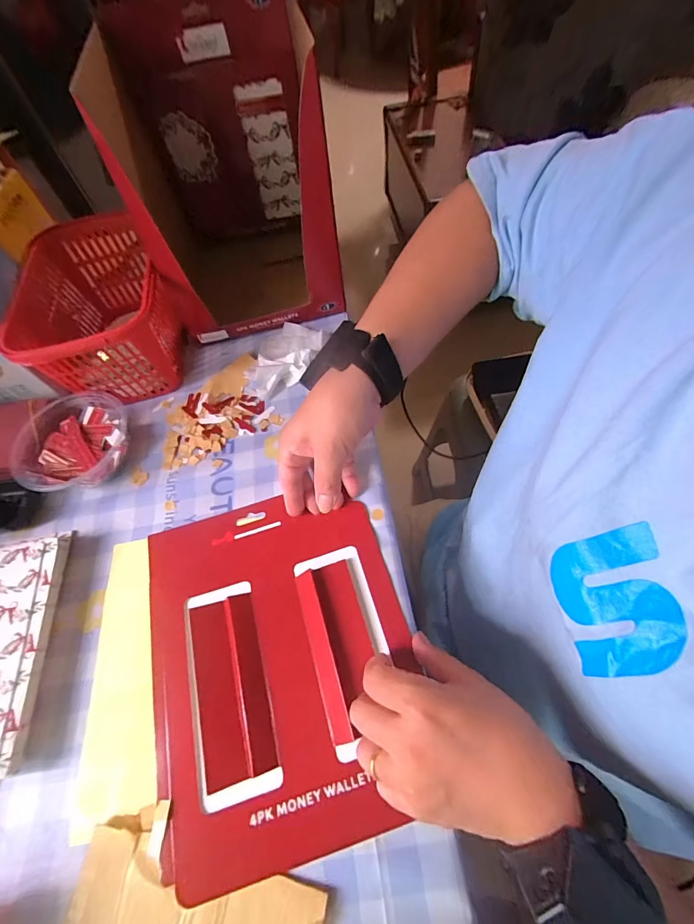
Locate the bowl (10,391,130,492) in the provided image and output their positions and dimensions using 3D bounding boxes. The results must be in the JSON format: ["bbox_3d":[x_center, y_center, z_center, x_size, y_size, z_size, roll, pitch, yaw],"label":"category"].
[{"bbox_3d":[-0.285,-0.016,0.399,0.110,0.039,0.104,-3,60,5],"label":"bowl"}]

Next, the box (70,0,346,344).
[{"bbox_3d":[-0.147,-0.324,0.450,0.216,0.247,0.256,-16,60,-3],"label":"box"}]

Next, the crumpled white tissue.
[{"bbox_3d":[-0.077,-0.125,0.455,0.071,0.023,0.115,26,67,20],"label":"crumpled white tissue"}]

